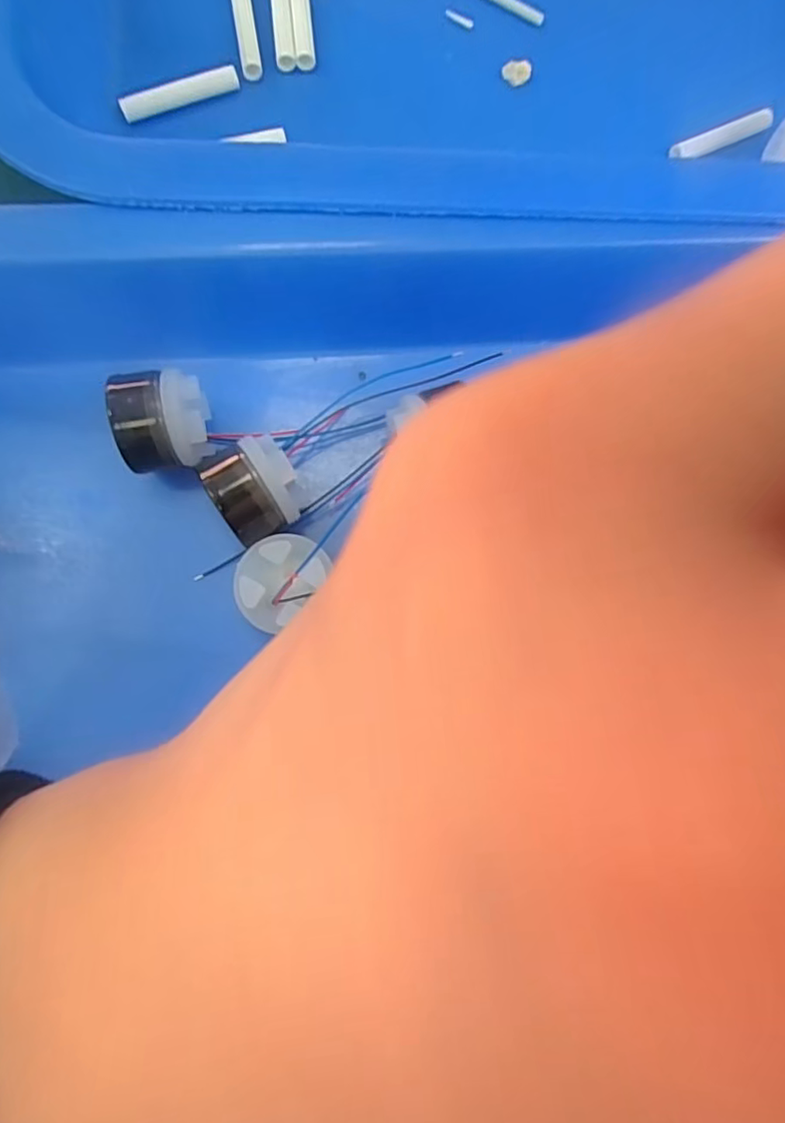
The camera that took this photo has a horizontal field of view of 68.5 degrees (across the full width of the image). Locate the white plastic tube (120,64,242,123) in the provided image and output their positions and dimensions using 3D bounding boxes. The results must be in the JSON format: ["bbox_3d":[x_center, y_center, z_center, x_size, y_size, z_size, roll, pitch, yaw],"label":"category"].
[{"bbox_3d":[-0.054,-0.120,0.146,0.030,0.004,0.005,-25,87,-8],"label":"white plastic tube"}]

